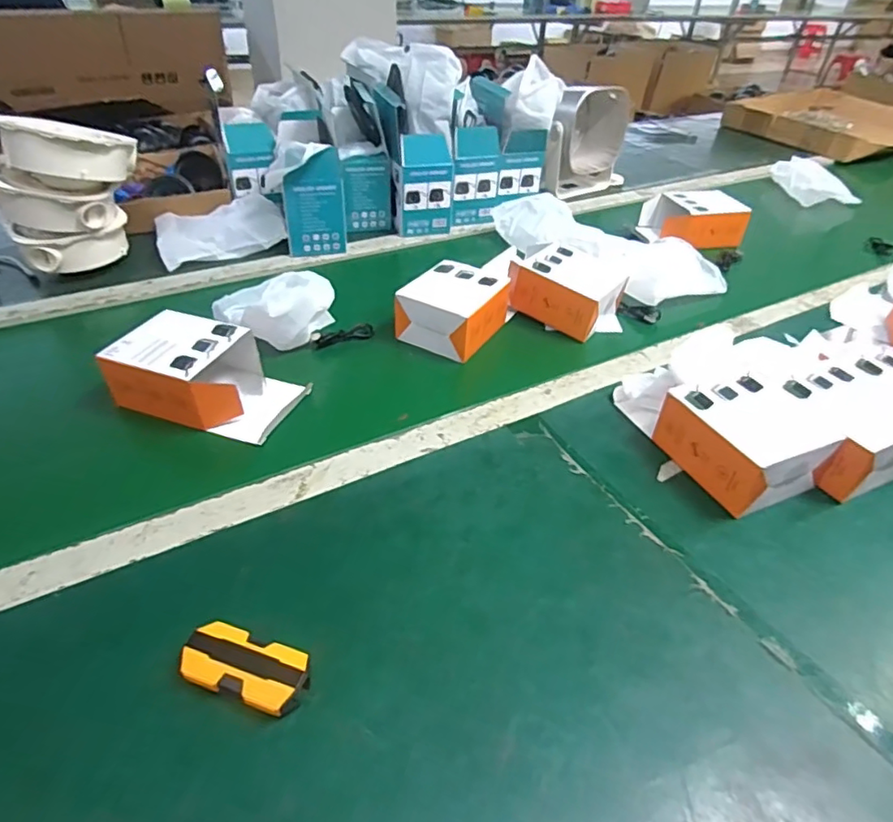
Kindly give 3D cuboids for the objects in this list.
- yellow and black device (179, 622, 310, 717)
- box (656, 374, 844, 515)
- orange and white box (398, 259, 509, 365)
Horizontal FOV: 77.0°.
[{"bbox_3d":[-0.127,0.164,0.358,0.078,0.021,0.037,13,39,14],"label":"yellow and black device"},{"bbox_3d":[0.272,0.026,0.517,0.108,0.065,0.114,-13,41,-18],"label":"box"},{"bbox_3d":[0.011,-0.123,0.691,0.099,0.072,0.115,20,42,23],"label":"orange and white box"}]

